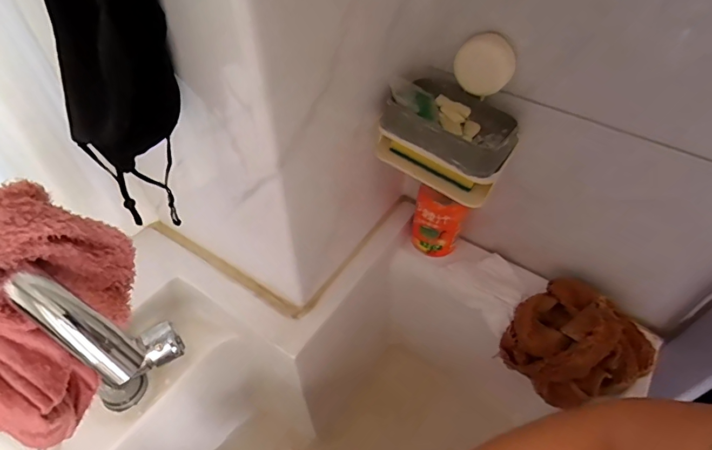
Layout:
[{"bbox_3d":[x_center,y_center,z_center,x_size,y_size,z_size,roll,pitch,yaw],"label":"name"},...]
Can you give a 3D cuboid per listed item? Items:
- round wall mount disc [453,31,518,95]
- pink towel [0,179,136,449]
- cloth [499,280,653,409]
[{"bbox_3d":[0.122,-0.153,0.411,0.055,0.053,0.012,21,52,17],"label":"round wall mount disc"},{"bbox_3d":[-0.181,0.057,0.258,0.046,0.159,0.110,12,50,10],"label":"pink towel"},{"bbox_3d":[0.248,0.130,0.485,0.113,0.083,0.124,-29,55,-23],"label":"cloth"}]

